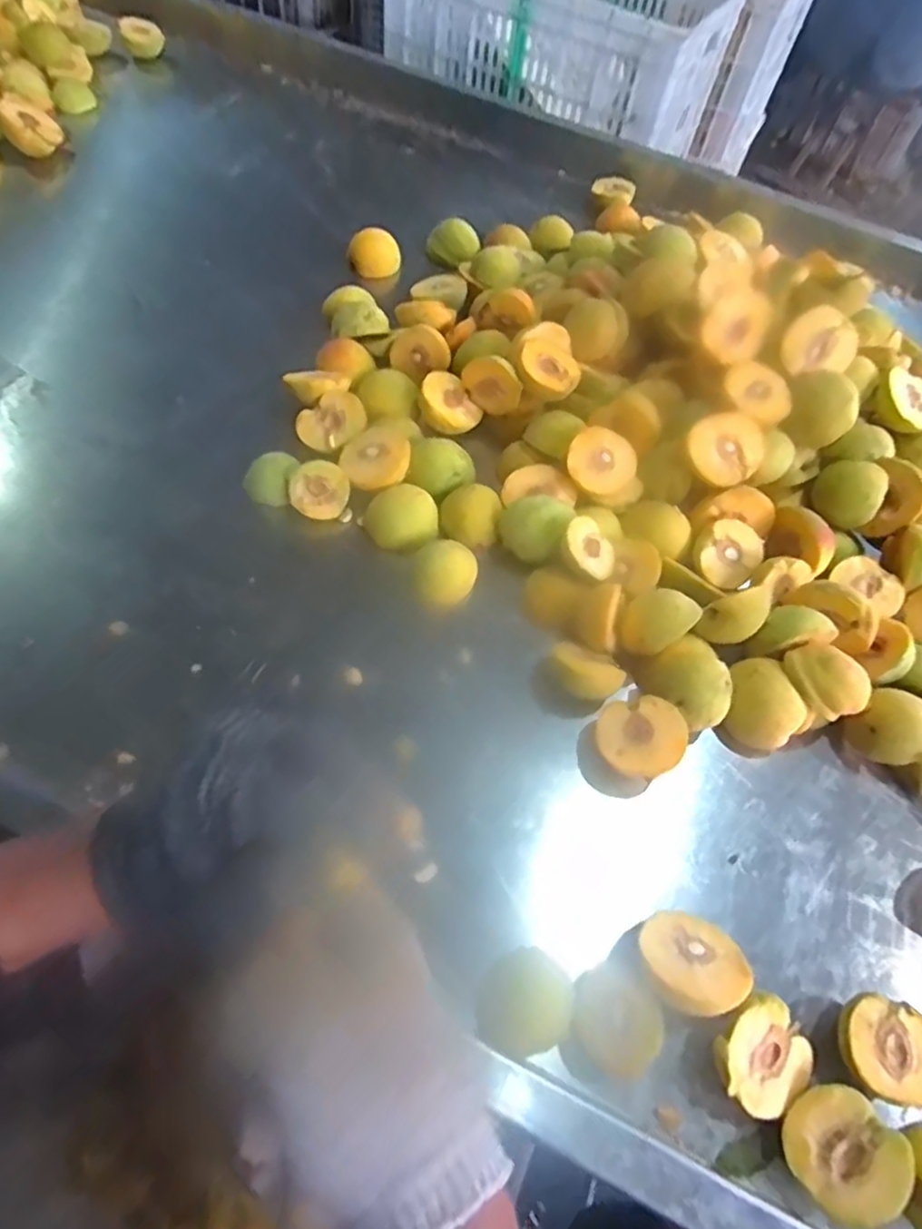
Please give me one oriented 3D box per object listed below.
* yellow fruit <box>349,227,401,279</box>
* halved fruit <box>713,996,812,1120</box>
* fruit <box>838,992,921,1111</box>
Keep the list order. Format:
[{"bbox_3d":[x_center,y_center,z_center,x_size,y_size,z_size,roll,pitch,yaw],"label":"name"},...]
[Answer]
[{"bbox_3d":[-0.101,-0.420,0.772,0.061,0.046,0.049,0,59,-7],"label":"yellow fruit"},{"bbox_3d":[0.167,0.249,0.376,0.056,0.028,0.056,4,78,-17],"label":"halved fruit"},{"bbox_3d":[0.251,0.257,0.390,0.056,0.032,0.051,3,58,-5],"label":"fruit"}]

